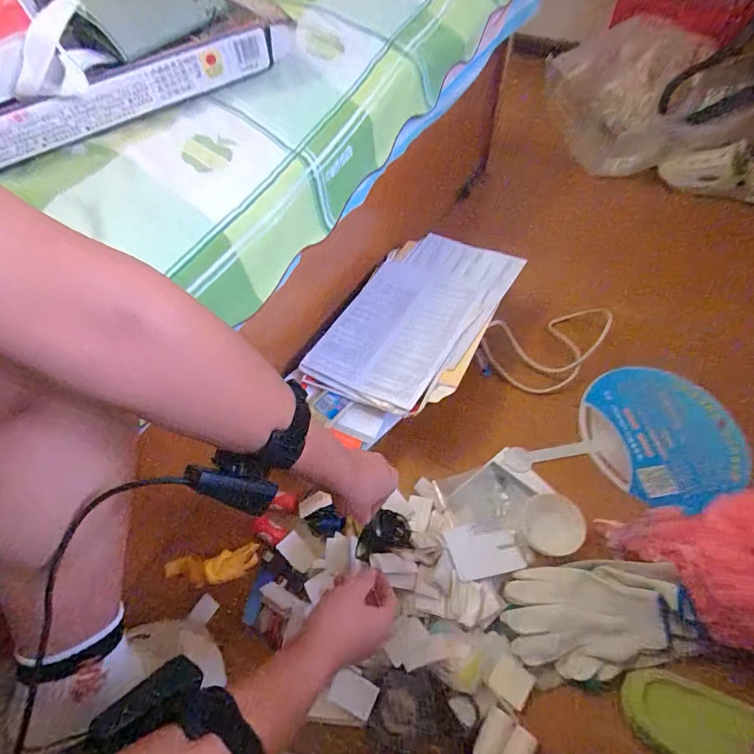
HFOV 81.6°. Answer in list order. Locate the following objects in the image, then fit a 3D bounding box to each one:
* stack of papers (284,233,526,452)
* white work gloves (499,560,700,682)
[{"bbox_3d":[0.061,-0.092,0.785,0.254,0.068,0.427,24,60,17],"label":"stack of papers"},{"bbox_3d":[0.277,0.303,0.557,0.216,0.069,0.128,-6,56,-1],"label":"white work gloves"}]

